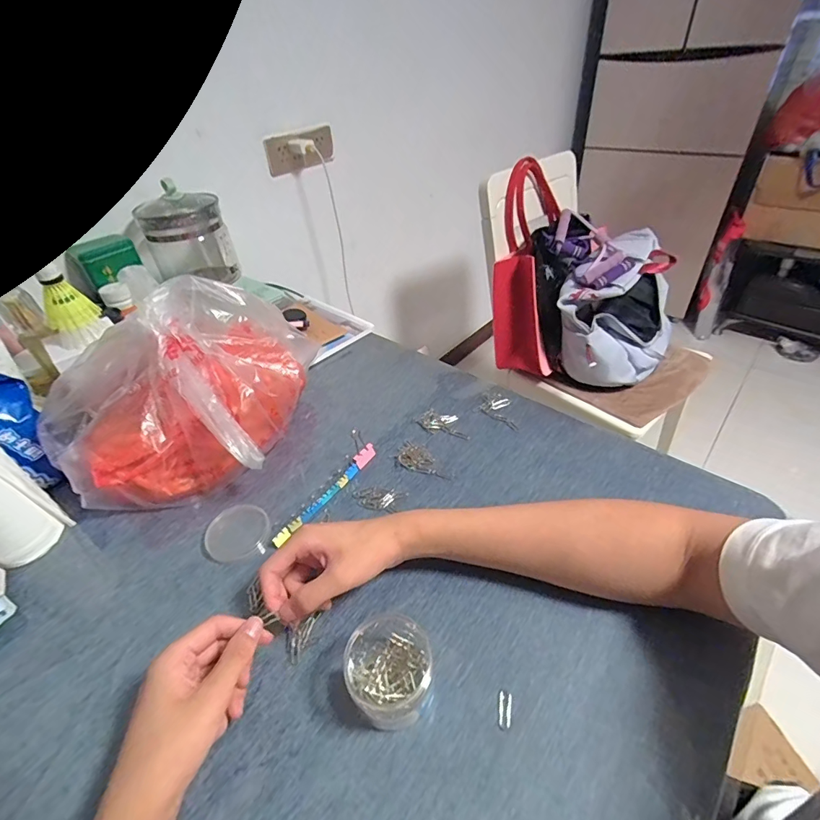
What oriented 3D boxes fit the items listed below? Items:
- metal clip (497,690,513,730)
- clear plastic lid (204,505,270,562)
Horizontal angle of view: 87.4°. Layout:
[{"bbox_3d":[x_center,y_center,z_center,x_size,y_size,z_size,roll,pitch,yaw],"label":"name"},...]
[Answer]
[{"bbox_3d":[0.075,0.236,0.338,0.012,0.004,0.026,5,42,12],"label":"metal clip"},{"bbox_3d":[-0.193,0.134,0.478,0.064,0.015,0.067,-3,41,3],"label":"clear plastic lid"}]

